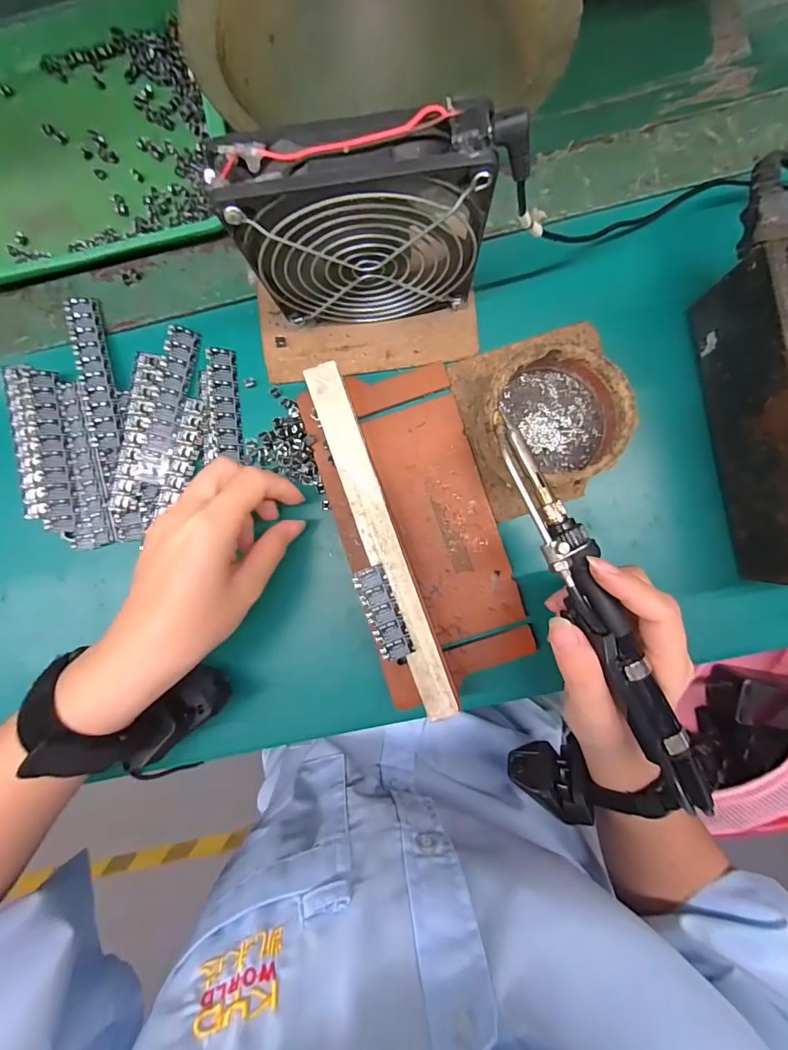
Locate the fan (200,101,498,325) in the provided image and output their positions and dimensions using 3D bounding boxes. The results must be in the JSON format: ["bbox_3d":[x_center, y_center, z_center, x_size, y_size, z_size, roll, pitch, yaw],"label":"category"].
[{"bbox_3d":[-0.013,-0.147,0.233,0.118,0.126,0.030,-9,89,3],"label":"fan"}]

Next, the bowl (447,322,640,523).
[{"bbox_3d":[0.094,-0.067,0.268,0.095,0.038,0.109,-15,89,3],"label":"bowl"}]

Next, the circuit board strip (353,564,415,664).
[{"bbox_3d":[-0.006,0.052,0.253,0.019,0.004,0.056,-21,89,3],"label":"circuit board strip"}]

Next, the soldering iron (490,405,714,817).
[{"bbox_3d":[0.099,0.040,0.209,0.025,0.020,0.209,-27,87,3],"label":"soldering iron"}]

